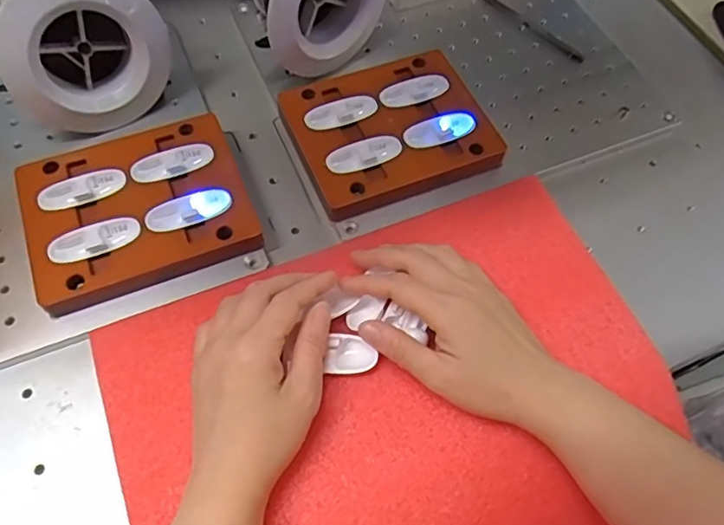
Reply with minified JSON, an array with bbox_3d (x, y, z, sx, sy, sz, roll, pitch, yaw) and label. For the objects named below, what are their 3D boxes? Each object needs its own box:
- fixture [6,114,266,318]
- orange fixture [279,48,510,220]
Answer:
[{"bbox_3d":[-0.160,-0.039,0.404,0.146,0.025,0.126,-20,63,-12],"label":"fixture"},{"bbox_3d":[0.023,-0.104,0.447,0.147,0.025,0.124,-20,64,-12],"label":"orange fixture"}]

